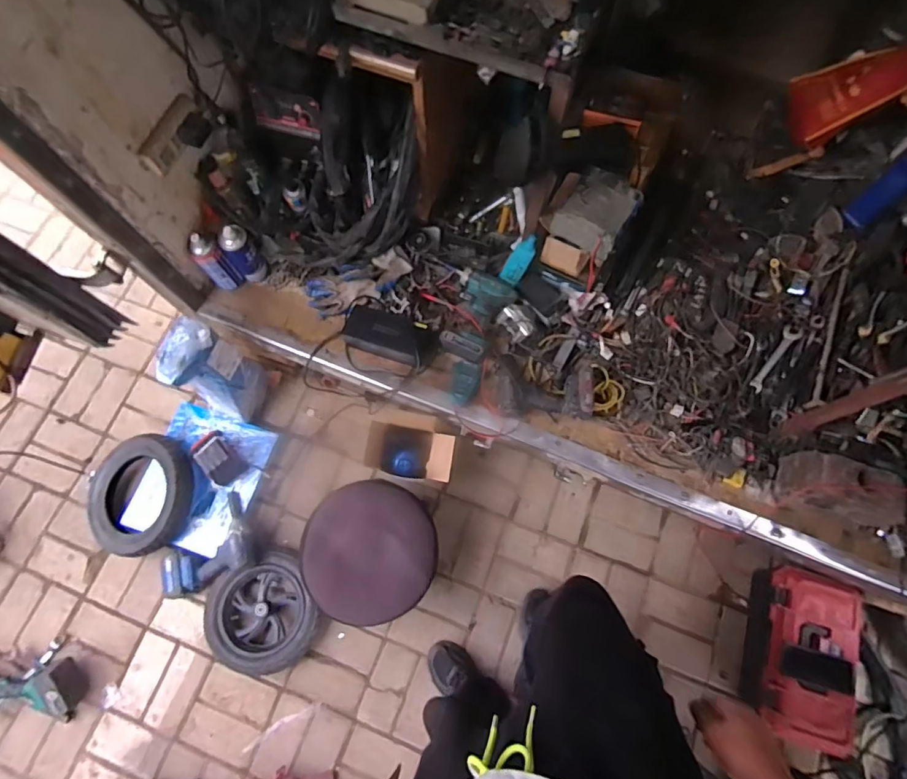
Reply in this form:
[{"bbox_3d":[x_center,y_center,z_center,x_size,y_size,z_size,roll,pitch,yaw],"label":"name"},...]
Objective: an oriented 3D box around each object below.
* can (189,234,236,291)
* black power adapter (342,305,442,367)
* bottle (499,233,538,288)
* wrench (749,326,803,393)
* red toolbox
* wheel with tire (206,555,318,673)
[{"bbox_3d":[-0.546,-0.284,1.143,0.058,0.182,0.056,0,72,1],"label":"can"},{"bbox_3d":[-0.150,-0.135,1.125,0.229,0.051,0.098,15,73,5],"label":"black power adapter"},{"bbox_3d":[0.147,-0.285,1.096,0.028,0.144,0.045,-22,72,-29],"label":"bottle"},{"bbox_3d":[0.718,-0.065,1.094,0.035,0.005,0.163,32,90,30],"label":"wrench"},{"bbox_3d":[0.804,0.607,1.132,0.181,0.173,0.351,16,73,6],"label":"red toolbox"},{"bbox_3d":[-0.495,0.581,1.250,0.261,0.054,0.268,0,72,1],"label":"wheel with tire"}]

